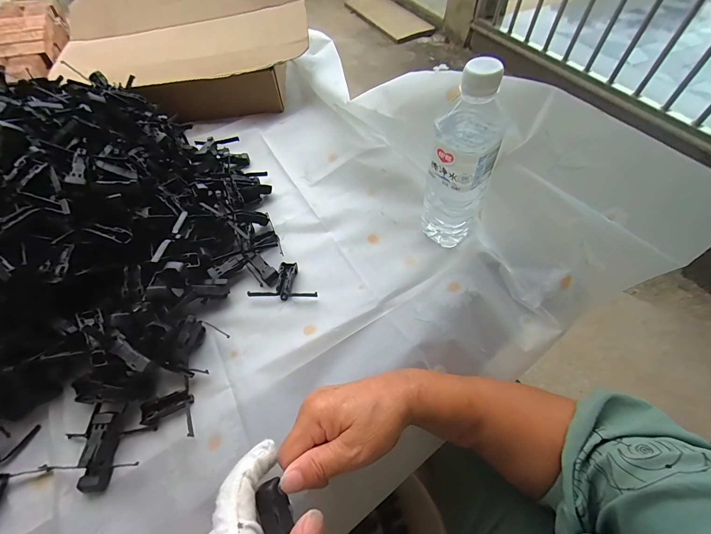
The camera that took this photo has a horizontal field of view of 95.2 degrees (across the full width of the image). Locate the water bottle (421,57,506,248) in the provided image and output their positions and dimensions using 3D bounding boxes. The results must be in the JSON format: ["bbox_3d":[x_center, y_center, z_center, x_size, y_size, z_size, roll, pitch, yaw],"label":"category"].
[{"bbox_3d":[0.113,-0.104,0.350,0.072,0.205,0.057,18,57,12],"label":"water bottle"}]

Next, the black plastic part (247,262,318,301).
[{"bbox_3d":[-0.087,0.017,0.408,0.082,0.012,0.050,4,56,3],"label":"black plastic part"}]

